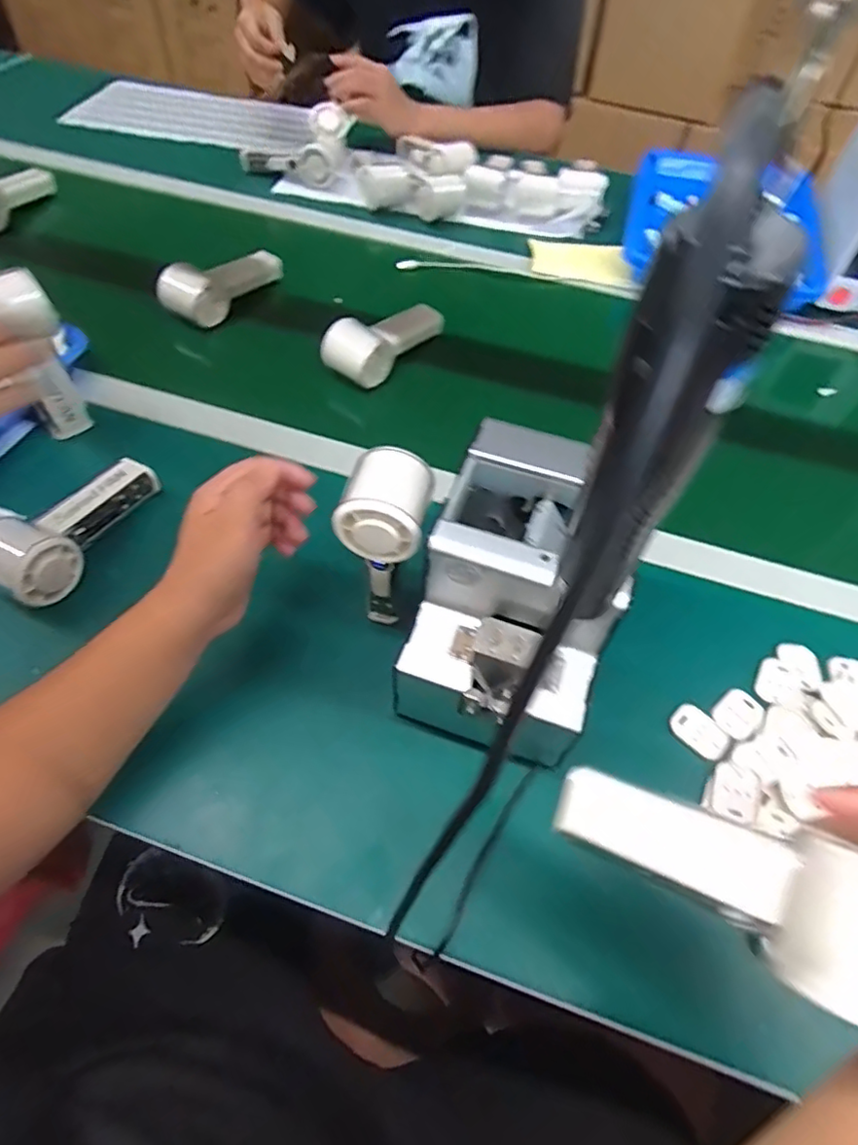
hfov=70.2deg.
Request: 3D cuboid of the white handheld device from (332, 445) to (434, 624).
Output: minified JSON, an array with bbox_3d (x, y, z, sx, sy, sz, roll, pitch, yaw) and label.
[{"bbox_3d":[-0.030,-0.022,0.457,0.054,0.140,0.065,10,54,4],"label":"white handheld device"}]

